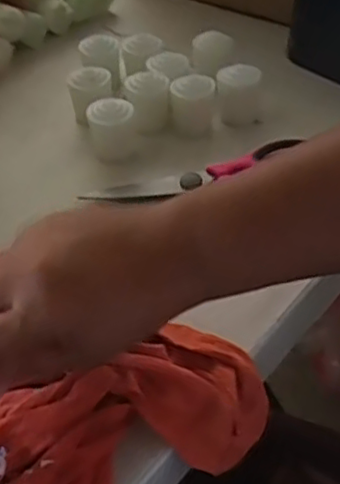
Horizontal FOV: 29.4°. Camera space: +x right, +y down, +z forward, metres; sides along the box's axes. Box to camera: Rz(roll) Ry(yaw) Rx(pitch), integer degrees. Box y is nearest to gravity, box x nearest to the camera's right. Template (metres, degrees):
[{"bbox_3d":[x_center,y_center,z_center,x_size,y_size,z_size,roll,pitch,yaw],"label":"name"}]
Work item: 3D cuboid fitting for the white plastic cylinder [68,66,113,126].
[{"bbox_3d":[-0.072,-0.130,0.584,0.034,0.046,0.040,-32,52,-27],"label":"white plastic cylinder"}]

